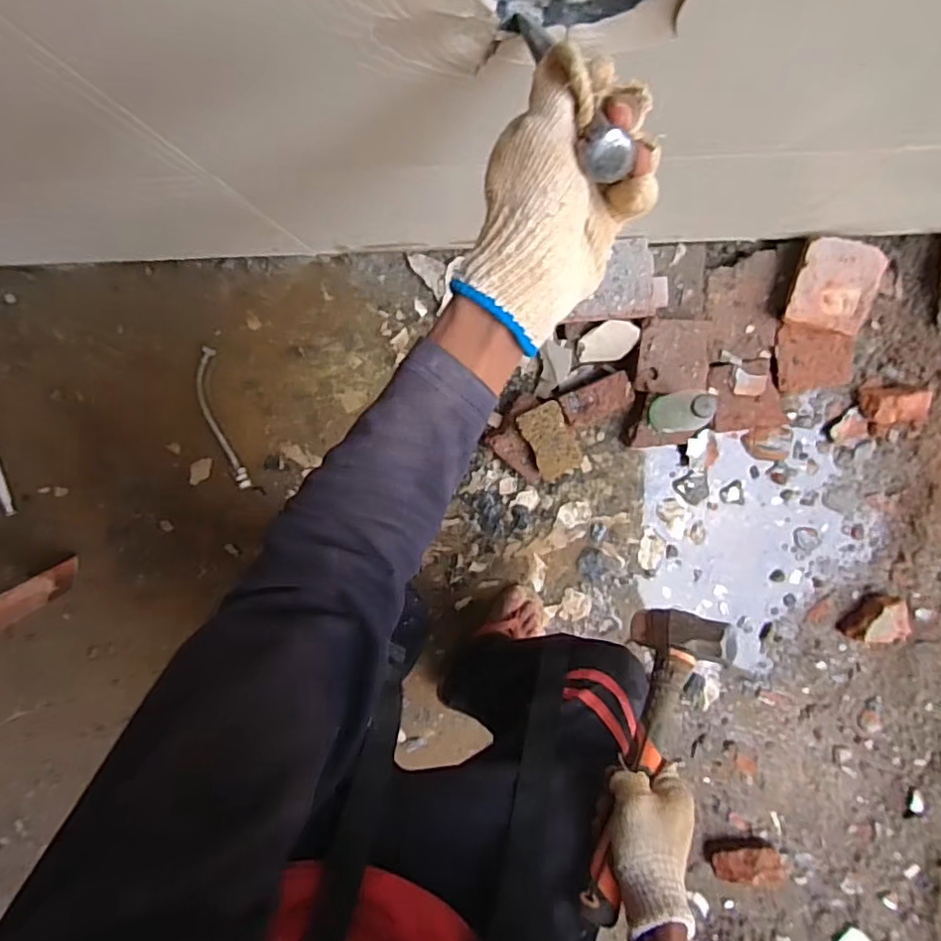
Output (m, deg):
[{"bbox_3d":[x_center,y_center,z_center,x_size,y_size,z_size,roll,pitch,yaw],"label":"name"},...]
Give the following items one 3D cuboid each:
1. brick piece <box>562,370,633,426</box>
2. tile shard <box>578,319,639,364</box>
[{"bbox_3d":[0.193,-0.110,0.912,0.106,0.041,0.051,-21,96,6],"label":"brick piece"},{"bbox_3d":[0.209,-0.193,0.900,0.090,0.008,0.060,-3,115,25],"label":"tile shard"}]

